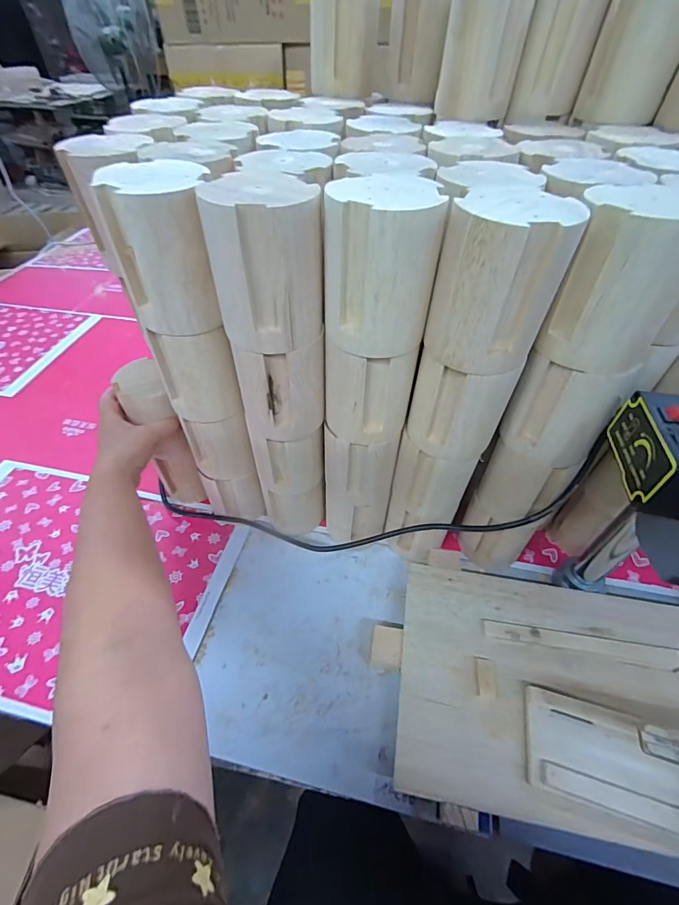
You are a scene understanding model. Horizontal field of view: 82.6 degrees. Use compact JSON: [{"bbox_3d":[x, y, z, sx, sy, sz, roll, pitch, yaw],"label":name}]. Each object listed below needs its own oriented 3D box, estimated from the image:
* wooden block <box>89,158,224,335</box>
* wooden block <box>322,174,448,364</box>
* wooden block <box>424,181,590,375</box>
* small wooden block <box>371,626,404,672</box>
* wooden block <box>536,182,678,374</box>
[{"bbox_3d":[-0.128,-0.152,0.293,0.069,0.100,0.065,-3,49,-3],"label":"wooden block"},{"bbox_3d":[0.032,-0.129,0.276,0.078,0.100,0.068,13,50,10],"label":"wooden block"},{"bbox_3d":[0.107,-0.114,0.265,0.072,0.100,0.068,32,56,25],"label":"wooden block"},{"bbox_3d":[0.051,0.212,0.416,0.031,0.025,0.039,6,48,8],"label":"small wooden block"},{"bbox_3d":[0.194,-0.120,0.268,0.074,0.097,0.082,18,51,15],"label":"wooden block"}]

